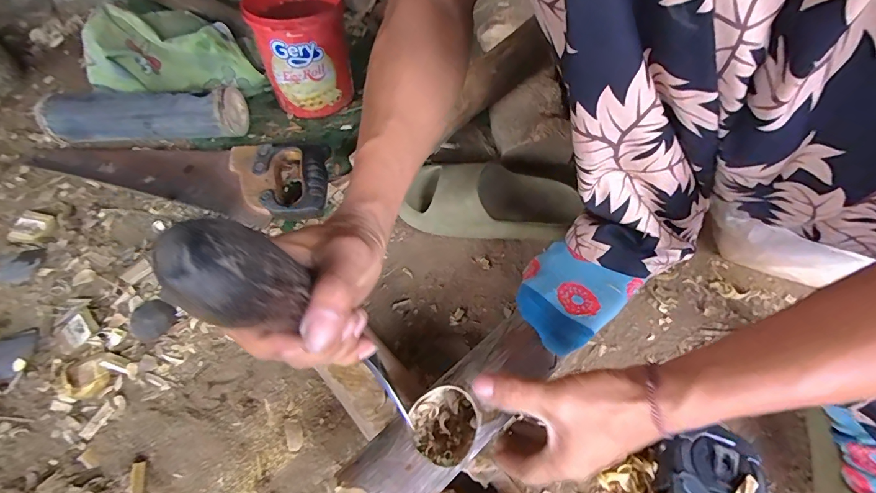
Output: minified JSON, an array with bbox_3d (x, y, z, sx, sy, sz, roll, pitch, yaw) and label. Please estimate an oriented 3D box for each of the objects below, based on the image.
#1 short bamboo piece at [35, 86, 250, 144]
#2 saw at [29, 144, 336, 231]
[{"bbox_3d":[-0.453,-0.207,0.630,0.285,0.065,0.076,-2,56,-1],"label":"short bamboo piece"},{"bbox_3d":[-0.380,-0.114,0.573,0.484,0.047,0.127,10,57,8],"label":"saw"}]

